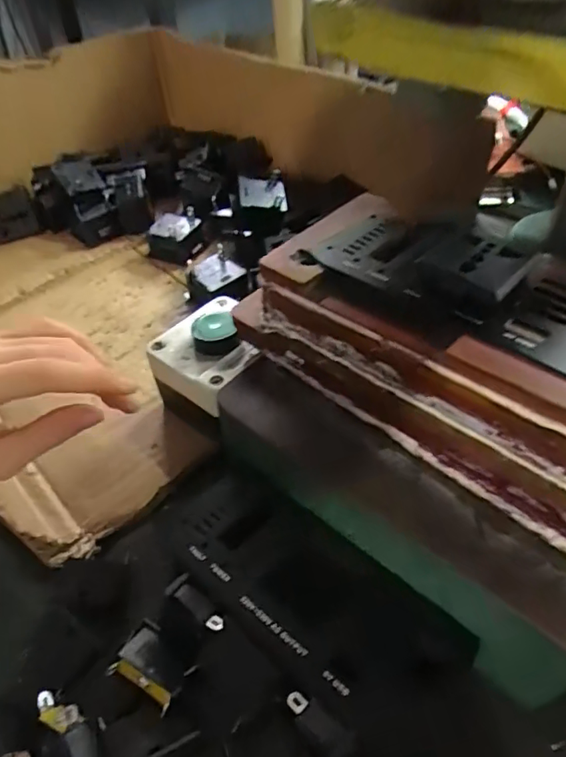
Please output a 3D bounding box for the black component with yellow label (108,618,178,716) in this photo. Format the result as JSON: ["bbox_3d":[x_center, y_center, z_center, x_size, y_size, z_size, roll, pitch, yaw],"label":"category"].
[{"bbox_3d":[-0.055,0.124,0.227,0.029,0.014,0.024,26,55,28],"label":"black component with yellow label"}]

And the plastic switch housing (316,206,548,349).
[{"bbox_3d":[0.059,-0.055,0.244,0.065,0.018,0.093,-33,51,-22],"label":"plastic switch housing"}]

